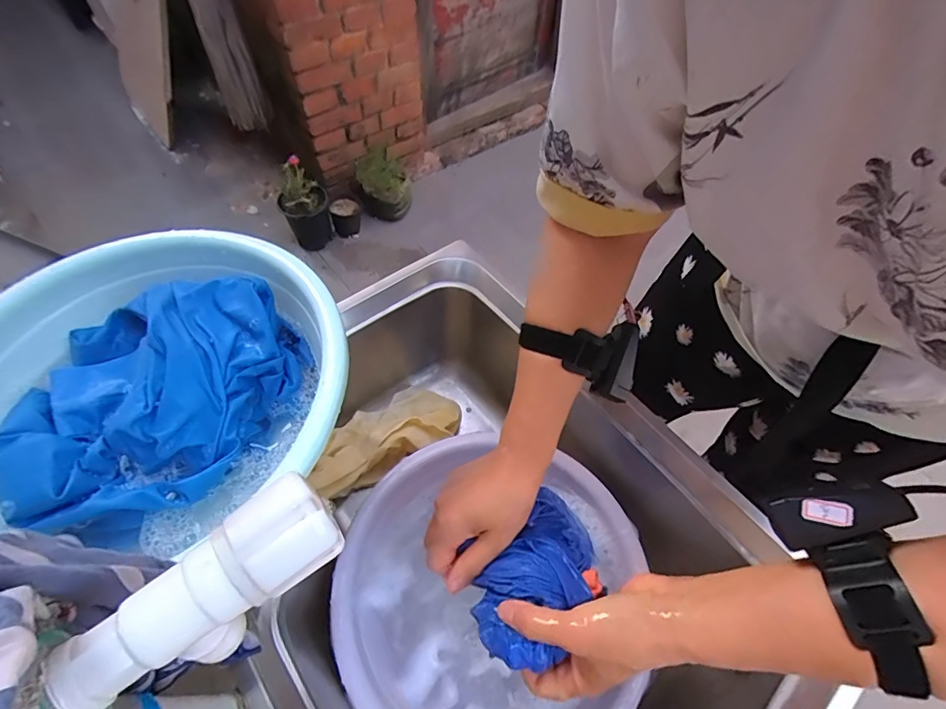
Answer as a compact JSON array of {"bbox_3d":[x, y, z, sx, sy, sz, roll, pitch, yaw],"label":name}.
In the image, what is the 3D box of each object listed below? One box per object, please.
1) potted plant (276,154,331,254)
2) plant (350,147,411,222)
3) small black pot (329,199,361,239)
[{"bbox_3d":[-0.556,-0.483,1.497,0.148,0.264,0.159,1,57,-2],"label":"potted plant"},{"bbox_3d":[-0.331,-0.597,1.629,0.192,0.213,0.177,-9,58,-9],"label":"plant"},{"bbox_3d":[-0.446,-0.484,1.588,0.101,0.118,0.093,1,57,-2],"label":"small black pot"}]

